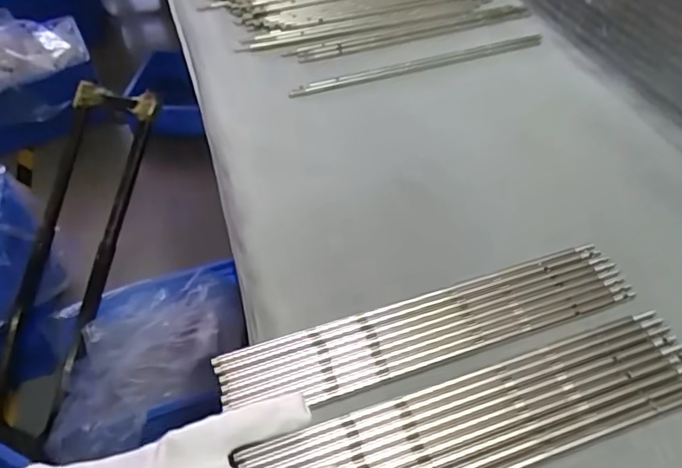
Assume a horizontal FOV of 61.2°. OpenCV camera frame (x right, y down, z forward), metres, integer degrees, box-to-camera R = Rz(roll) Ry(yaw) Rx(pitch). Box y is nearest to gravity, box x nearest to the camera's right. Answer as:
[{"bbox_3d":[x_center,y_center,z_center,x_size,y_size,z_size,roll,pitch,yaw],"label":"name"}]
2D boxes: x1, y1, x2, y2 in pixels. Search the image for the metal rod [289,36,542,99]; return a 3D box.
[{"bbox_3d":[0.075,-0.161,0.549,0.252,0.006,0.017,-15,48,-10],"label":"metal rod"}]

